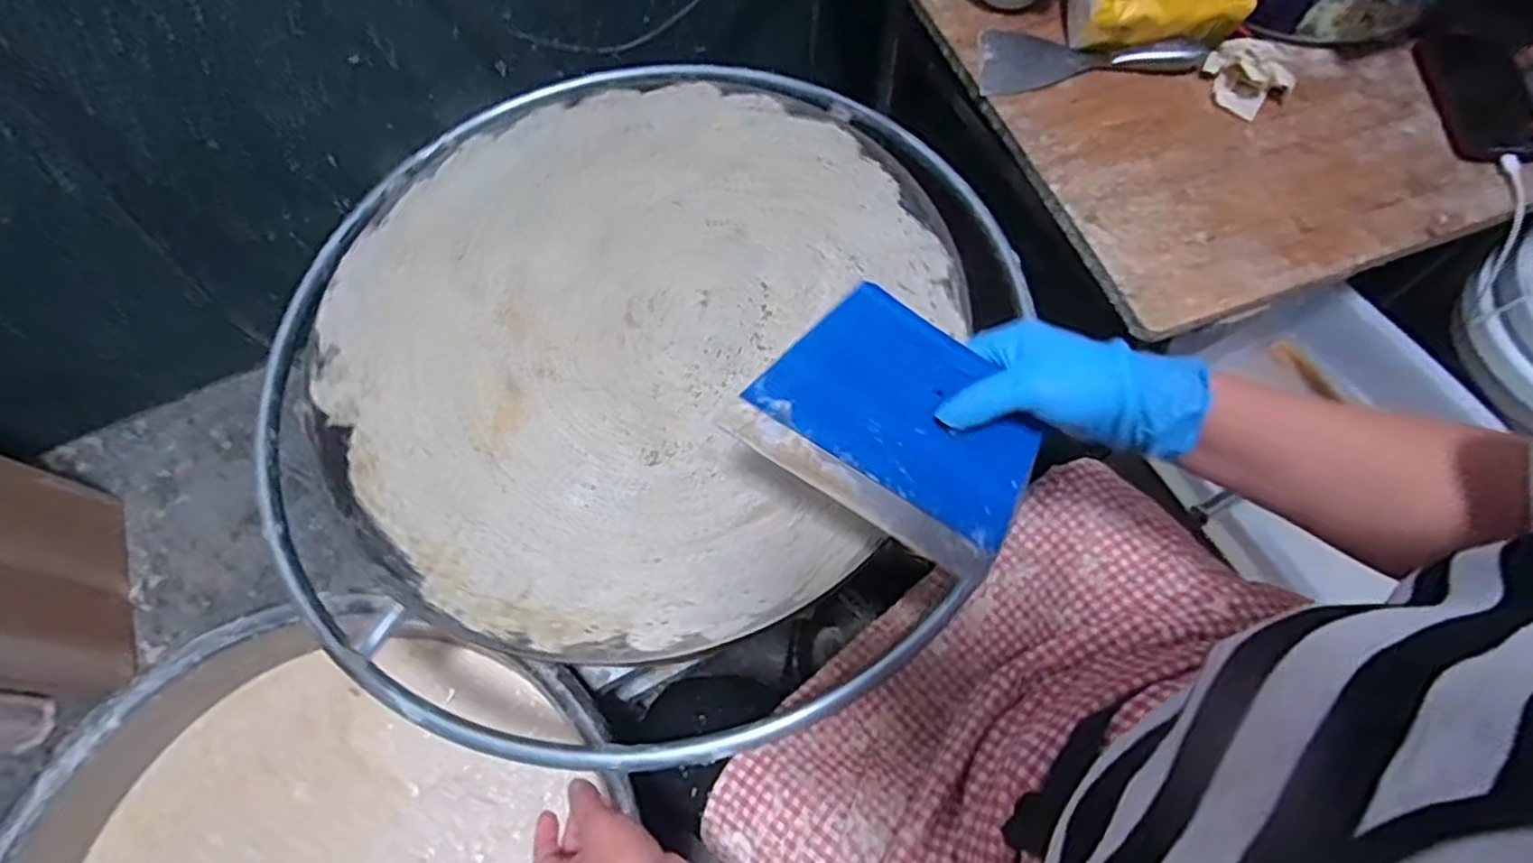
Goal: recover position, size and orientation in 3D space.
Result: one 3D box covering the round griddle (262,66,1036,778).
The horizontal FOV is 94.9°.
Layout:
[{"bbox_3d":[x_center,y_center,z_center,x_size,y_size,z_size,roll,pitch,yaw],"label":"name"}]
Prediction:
[{"bbox_3d":[-0.133,-0.089,0.643,0.632,0.055,0.681,-1,66,2],"label":"round griddle"}]

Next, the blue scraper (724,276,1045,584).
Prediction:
[{"bbox_3d":[0.085,-0.001,0.433,0.182,0.004,0.120,33,102,-4],"label":"blue scraper"}]

